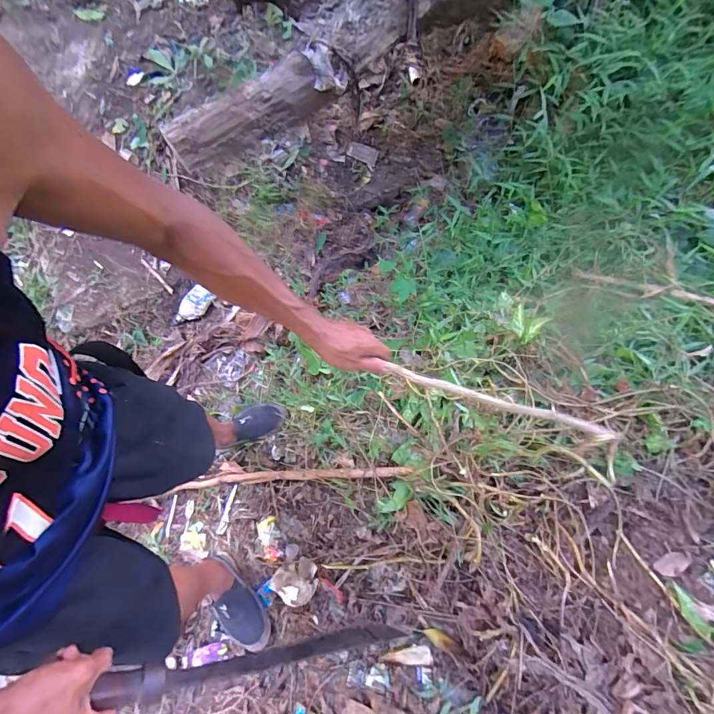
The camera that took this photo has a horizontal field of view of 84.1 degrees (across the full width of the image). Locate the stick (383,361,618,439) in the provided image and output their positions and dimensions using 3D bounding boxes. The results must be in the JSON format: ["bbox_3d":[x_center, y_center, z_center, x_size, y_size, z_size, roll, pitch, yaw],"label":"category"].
[{"bbox_3d":[0.237,0.074,0.657,0.390,0.025,0.019,16,76,-1],"label":"stick"}]

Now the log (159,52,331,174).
[{"bbox_3d":[-0.264,-0.602,0.997,0.420,0.106,0.105,-32,77,-6],"label":"log"}]

